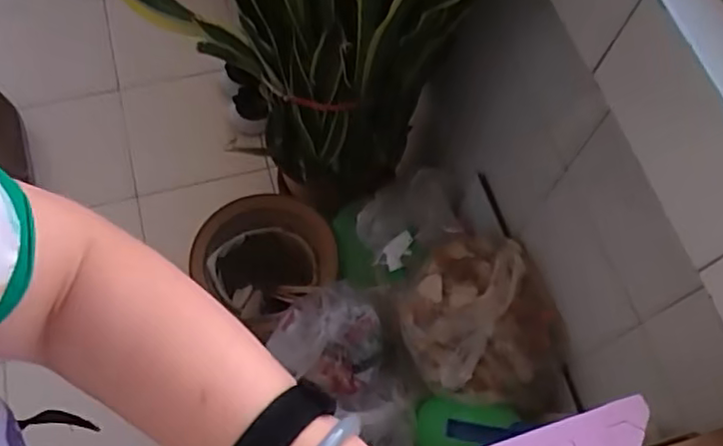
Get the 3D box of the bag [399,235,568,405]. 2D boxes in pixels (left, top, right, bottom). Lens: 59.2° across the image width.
[{"bbox_3d":[0.158,0.134,0.873,0.190,0.088,0.222,-18,68,-11],"label":"bag"}]

